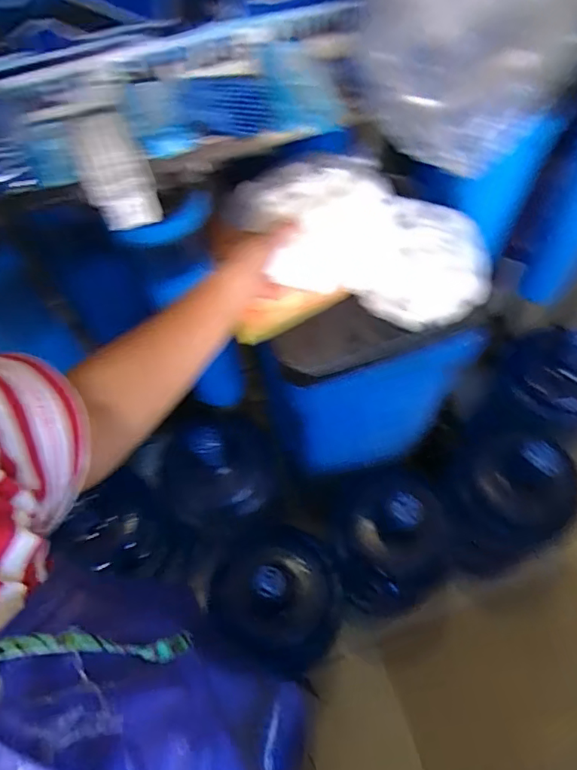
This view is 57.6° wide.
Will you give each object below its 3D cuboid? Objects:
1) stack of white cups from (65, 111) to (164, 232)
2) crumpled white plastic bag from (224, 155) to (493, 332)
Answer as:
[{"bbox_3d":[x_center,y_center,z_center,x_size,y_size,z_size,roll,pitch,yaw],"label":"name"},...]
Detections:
[{"bbox_3d":[-0.191,-0.235,0.570,0.068,0.056,0.129,-23,77,-9],"label":"stack of white cups"},{"bbox_3d":[0.105,-0.197,0.673,0.334,0.130,0.169,17,60,-17],"label":"crumpled white plastic bag"}]

